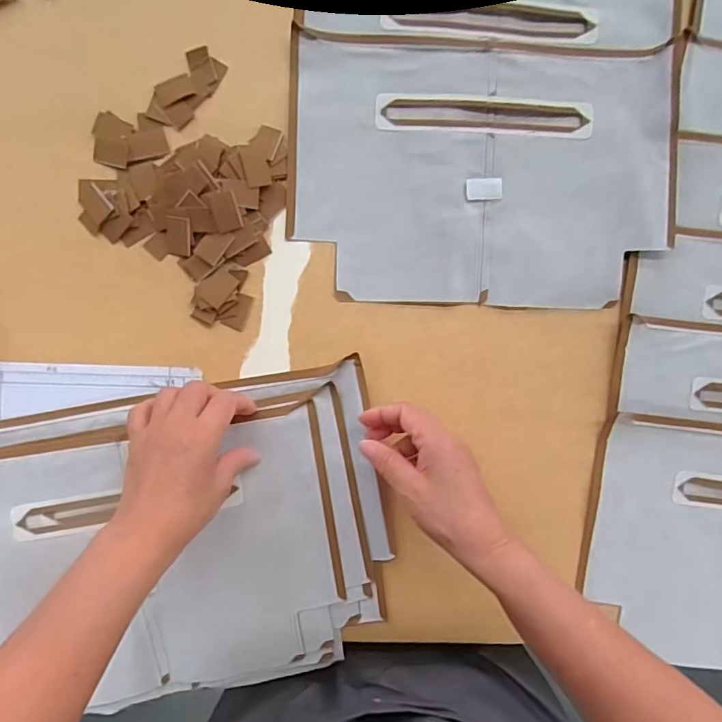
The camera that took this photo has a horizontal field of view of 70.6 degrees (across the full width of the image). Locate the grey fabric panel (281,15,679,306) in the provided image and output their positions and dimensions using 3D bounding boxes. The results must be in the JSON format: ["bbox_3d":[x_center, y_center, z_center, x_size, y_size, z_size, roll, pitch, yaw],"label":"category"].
[{"bbox_3d":[0.111,-0.168,0.462,0.338,0.009,0.227,1,92,-3],"label":"grey fabric panel"}]

